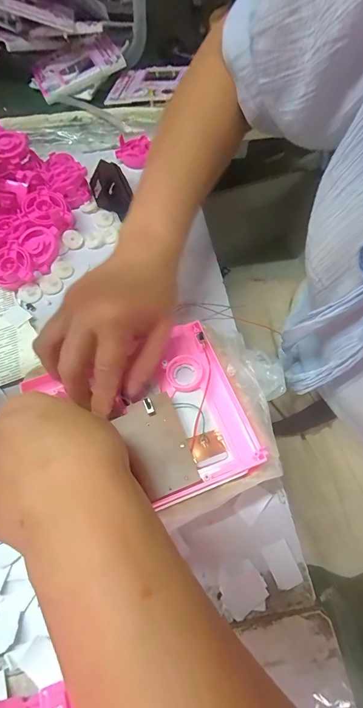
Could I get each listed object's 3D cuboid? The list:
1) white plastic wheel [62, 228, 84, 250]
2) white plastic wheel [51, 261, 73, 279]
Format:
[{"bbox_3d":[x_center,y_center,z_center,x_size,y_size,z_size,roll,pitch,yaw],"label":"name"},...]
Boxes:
[{"bbox_3d":[-0.131,-0.138,0.409,0.023,0.004,0.026,-28,92,-17],"label":"white plastic wheel"},{"bbox_3d":[-0.136,-0.098,0.388,0.022,0.005,0.023,0,62,0],"label":"white plastic wheel"}]

